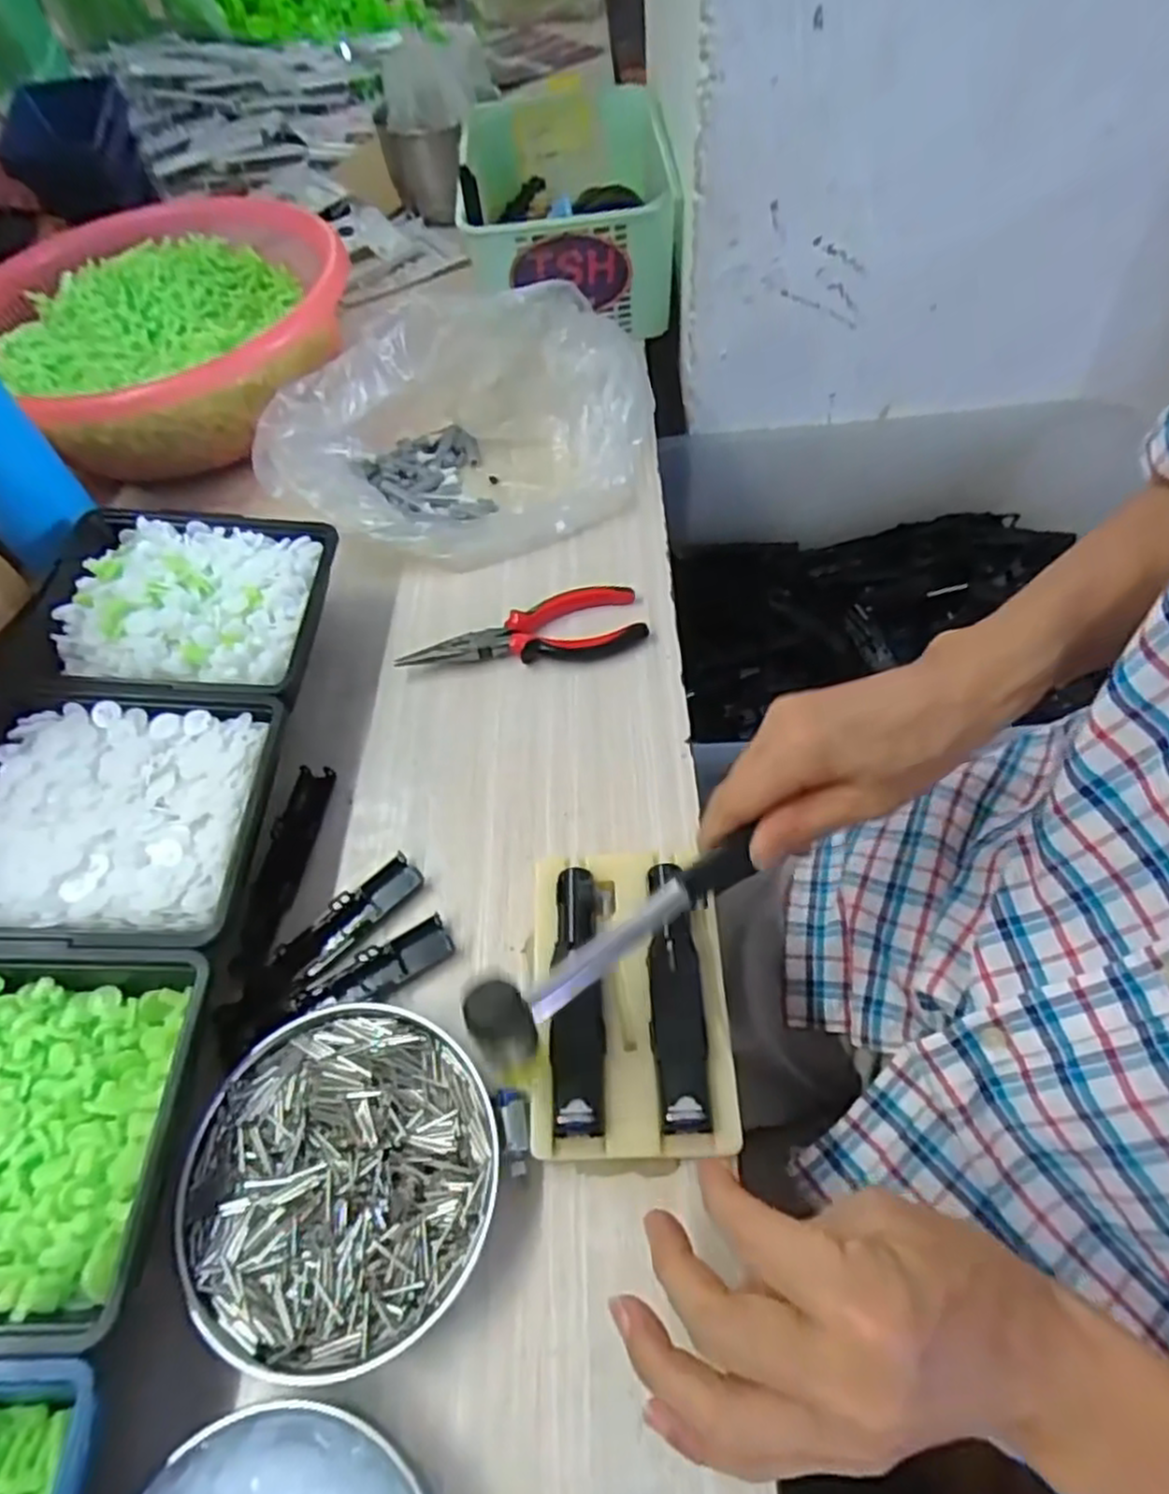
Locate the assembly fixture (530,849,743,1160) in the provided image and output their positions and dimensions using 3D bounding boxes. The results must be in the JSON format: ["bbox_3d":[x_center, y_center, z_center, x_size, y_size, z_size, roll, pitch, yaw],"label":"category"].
[{"bbox_3d":[0.021,0.116,0.352,0.088,0.035,0.138,-3,57,1],"label":"assembly fixture"}]

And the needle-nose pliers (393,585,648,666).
[{"bbox_3d":[-0.041,-0.078,0.491,0.156,0.018,0.052,-7,57,-2],"label":"needle-nose pliers"}]

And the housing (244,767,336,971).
[{"bbox_3d":[-0.168,0.063,0.412,0.020,0.010,0.115,5,57,6],"label":"housing"}]

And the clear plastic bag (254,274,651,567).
[{"bbox_3d":[-0.085,-0.234,0.548,0.291,0.094,0.176,-25,59,-13],"label":"clear plastic bag"}]

